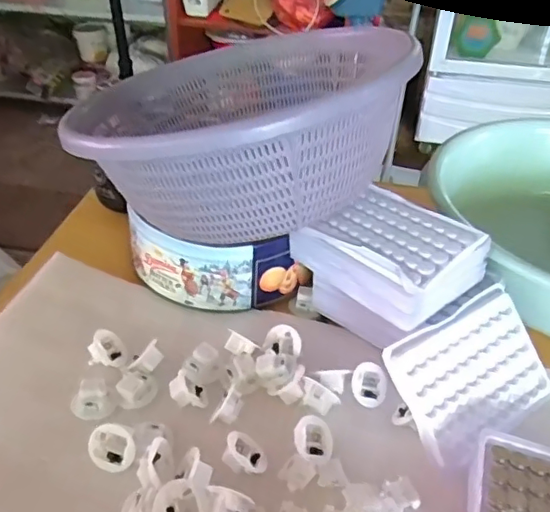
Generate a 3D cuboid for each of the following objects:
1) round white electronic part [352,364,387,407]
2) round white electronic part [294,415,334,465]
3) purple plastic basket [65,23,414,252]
[{"bbox_3d":[0.072,0.097,0.434,0.030,0.010,0.033,8,76,-21],"label":"round white electronic part"},{"bbox_3d":[0.026,0.127,0.396,0.031,0.011,0.030,40,51,-13],"label":"round white electronic part"},{"bbox_3d":[-0.041,-0.107,0.488,0.241,0.130,0.250,-19,37,-24],"label":"purple plastic basket"}]

